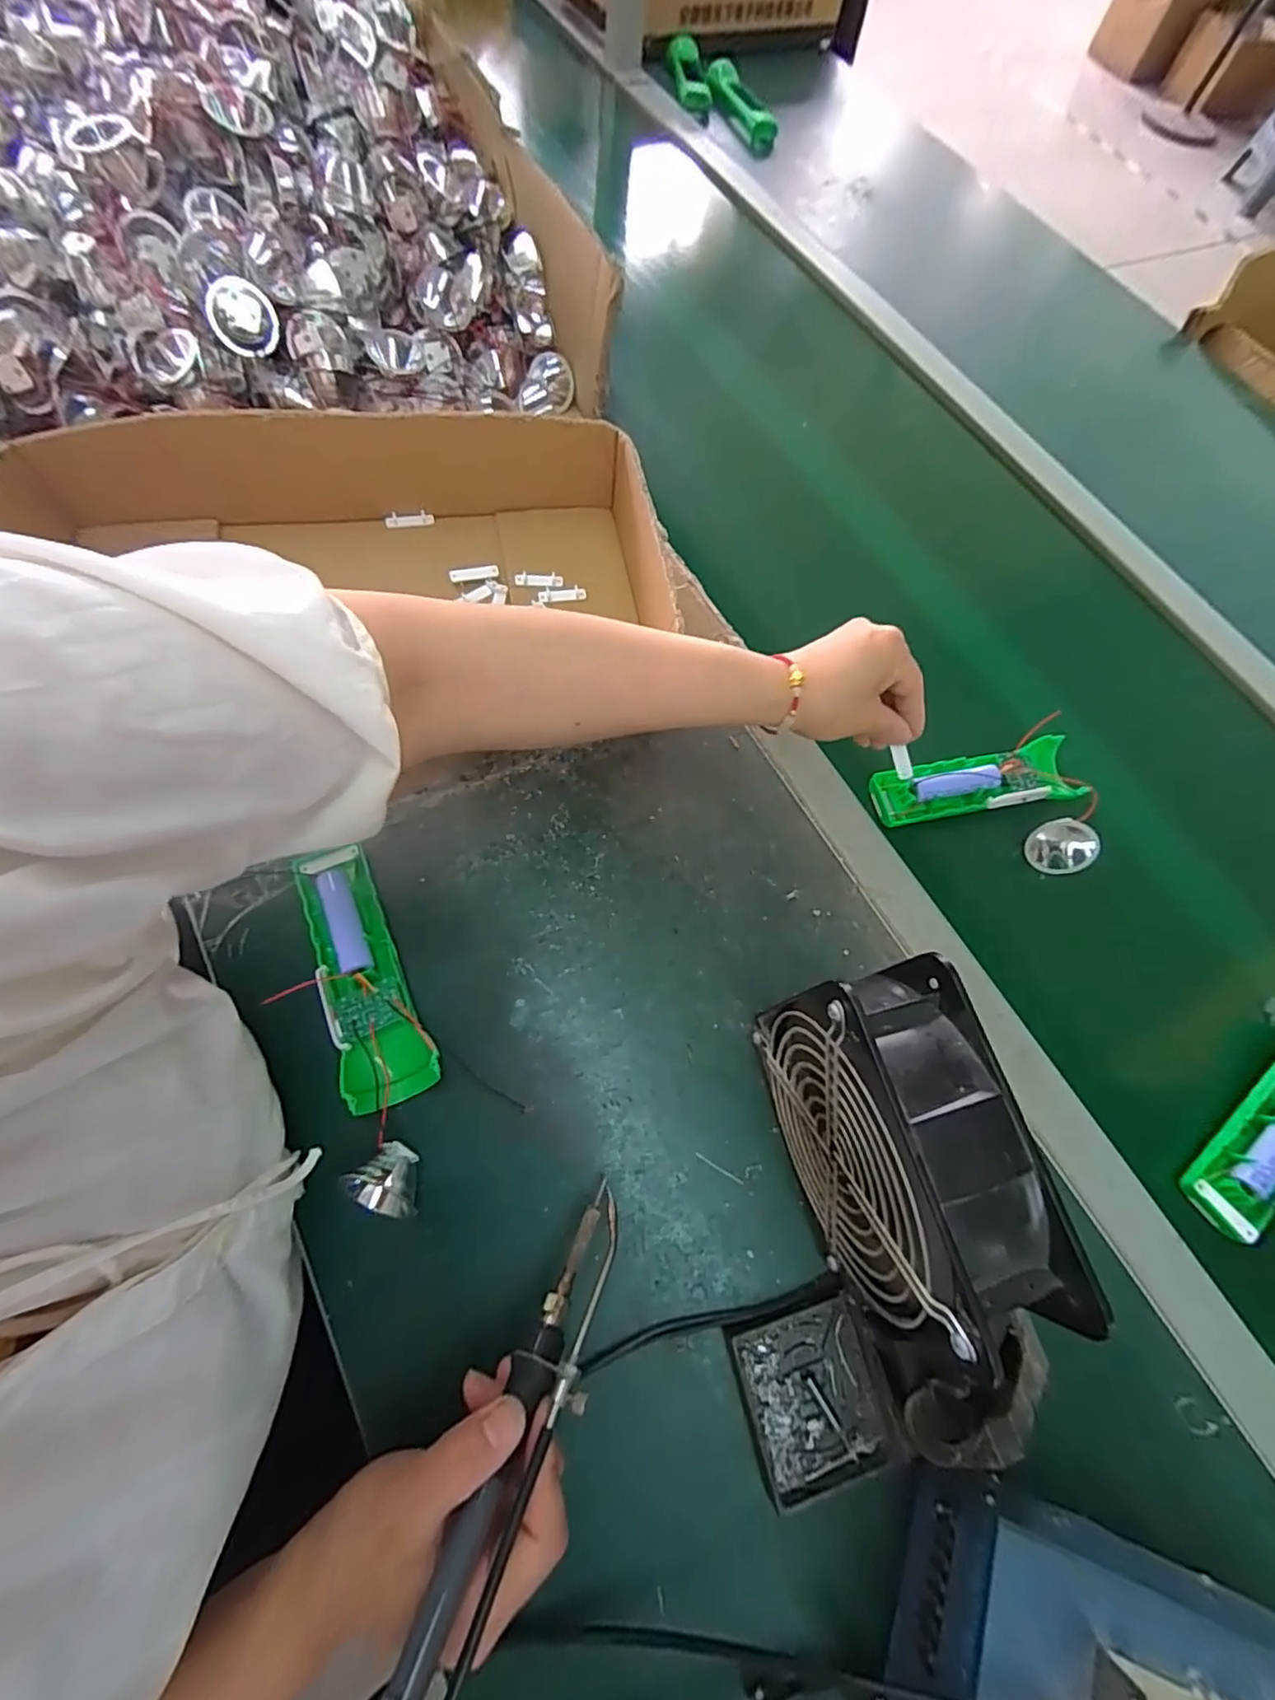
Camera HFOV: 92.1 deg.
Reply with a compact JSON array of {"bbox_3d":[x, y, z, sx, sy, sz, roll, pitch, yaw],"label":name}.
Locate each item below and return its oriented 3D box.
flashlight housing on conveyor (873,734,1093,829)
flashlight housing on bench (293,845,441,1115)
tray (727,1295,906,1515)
[{"bbox_3d":[0.259,-0.052,0.466,0.154,0.031,0.048,-10,69,-10],"label":"flashlight housing on conveyor"},{"bbox_3d":[-0.168,0.077,0.375,0.050,0.039,0.155,-22,73,-14],"label":"flashlight housing on bench"},{"bbox_3d":[0.092,0.287,0.324,0.069,0.011,0.075,-13,70,-11],"label":"tray"}]

